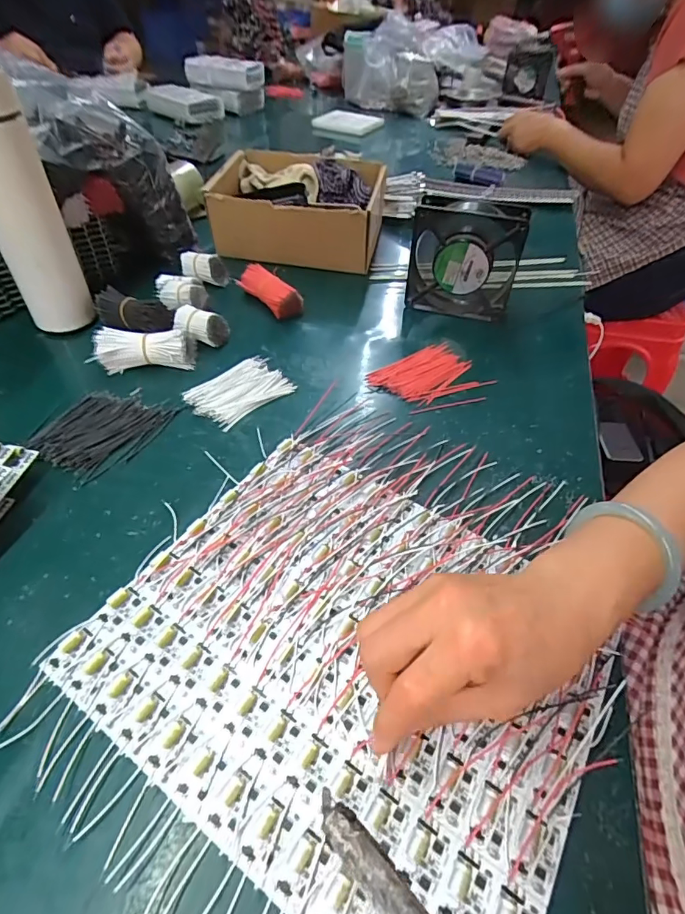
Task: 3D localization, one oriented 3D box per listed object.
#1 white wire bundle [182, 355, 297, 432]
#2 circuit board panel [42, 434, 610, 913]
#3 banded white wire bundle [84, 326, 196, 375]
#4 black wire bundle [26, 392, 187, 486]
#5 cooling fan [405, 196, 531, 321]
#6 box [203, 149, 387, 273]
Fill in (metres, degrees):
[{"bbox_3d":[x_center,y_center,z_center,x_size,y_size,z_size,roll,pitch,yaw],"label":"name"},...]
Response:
[{"bbox_3d":[-0.101,-0.067,0.456,0.093,0.012,0.062,-33,57,-29],"label":"white wire bundle"},{"bbox_3d":[0.005,0.114,0.296,0.284,0.009,0.239,28,52,21],"label":"circuit board panel"},{"bbox_3d":[-0.200,-0.110,0.471,0.092,0.033,0.034,-3,48,-6],"label":"banded white wire bundle"},{"bbox_3d":[-0.214,-0.026,0.415,0.088,0.011,0.103,21,50,16],"label":"black wire bundle"},{"bbox_3d":[0.135,-0.218,0.525,0.119,0.122,0.035,5,48,2],"label":"cooling fan"},{"bbox_3d":[-0.062,-0.338,0.642,0.210,0.102,0.185,11,48,7],"label":"box"}]

